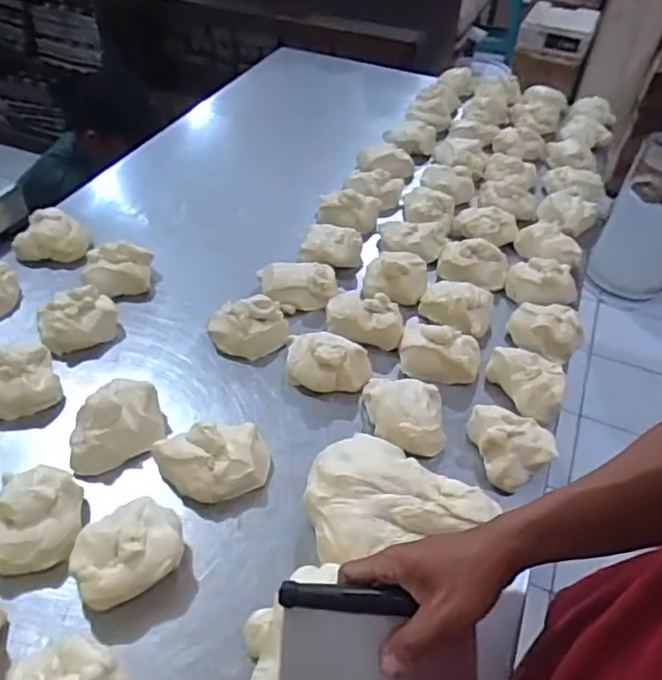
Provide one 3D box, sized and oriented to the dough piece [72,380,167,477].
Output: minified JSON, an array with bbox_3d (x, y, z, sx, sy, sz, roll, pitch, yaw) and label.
[{"bbox_3d":[-0.255,0.094,0.698,0.111,0.064,0.091,-21,50,-23],"label":"dough piece"}]

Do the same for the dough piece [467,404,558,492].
[{"bbox_3d":[0.212,0.121,0.697,0.088,0.046,0.100,0,45,-3],"label":"dough piece"}]

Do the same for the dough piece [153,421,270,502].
[{"bbox_3d":[-0.132,0.131,0.663,0.126,0.056,0.086,-4,45,-7],"label":"dough piece"}]

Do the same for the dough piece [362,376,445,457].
[{"bbox_3d":[0.088,0.089,0.728,0.094,0.040,0.101,2,44,-1],"label":"dough piece"}]

